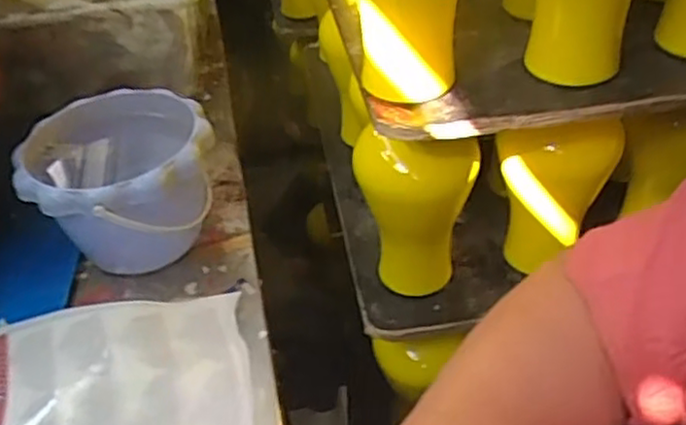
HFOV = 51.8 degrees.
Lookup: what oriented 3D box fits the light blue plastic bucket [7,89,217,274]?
[{"bbox_3d":[-0.189,-0.018,0.625,0.152,0.119,0.162,-9,39,-7],"label":"light blue plastic bucket"}]

